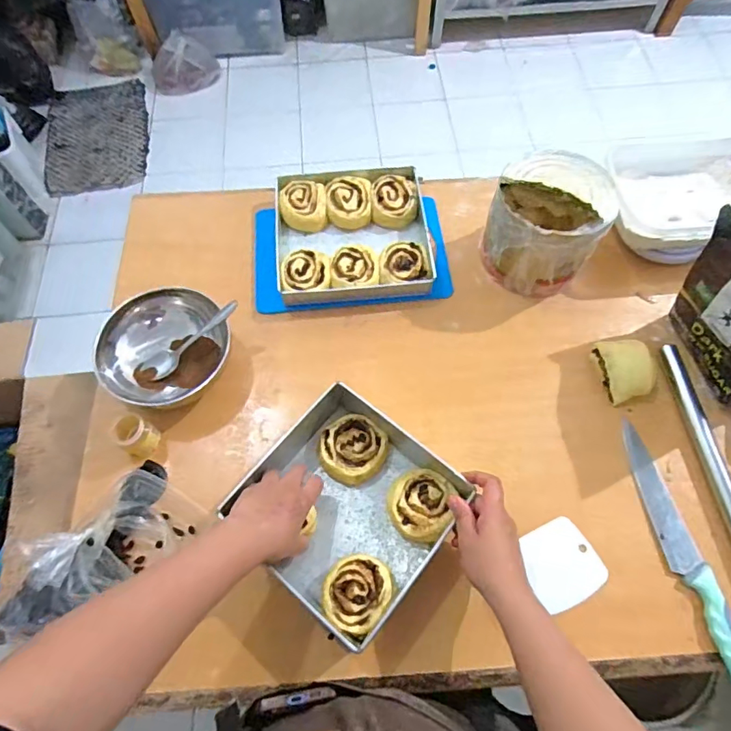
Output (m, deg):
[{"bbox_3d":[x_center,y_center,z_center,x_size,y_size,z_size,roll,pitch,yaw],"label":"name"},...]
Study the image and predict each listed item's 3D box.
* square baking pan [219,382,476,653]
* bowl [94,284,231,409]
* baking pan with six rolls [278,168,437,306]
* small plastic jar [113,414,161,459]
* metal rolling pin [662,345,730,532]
[{"bbox_3d":[-0.016,0.161,0.564,0.206,0.071,0.222,35,70,15],"label":"square baking pan"},{"bbox_3d":[-0.262,-0.020,0.645,0.169,0.082,0.136,-31,68,-13],"label":"bowl"},{"bbox_3d":[-0.021,-0.202,0.747,0.218,0.039,0.233,-5,65,-2],"label":"baking pan with six rolls"},{"bbox_3d":[-0.286,0.088,0.610,0.040,0.053,0.040,0,65,0],"label":"small plastic jar"},{"bbox_3d":[0.428,0.133,0.587,0.021,0.018,0.344,-4,65,-1],"label":"metal rolling pin"}]

